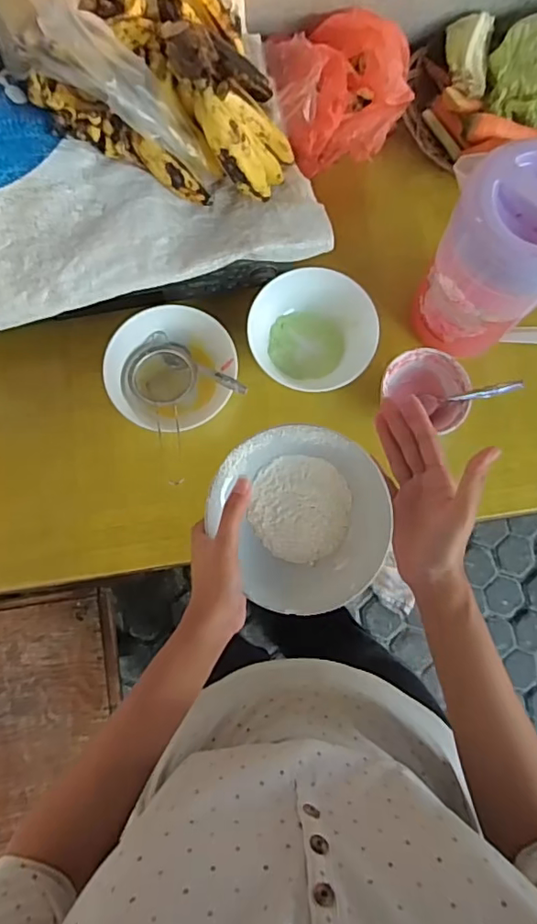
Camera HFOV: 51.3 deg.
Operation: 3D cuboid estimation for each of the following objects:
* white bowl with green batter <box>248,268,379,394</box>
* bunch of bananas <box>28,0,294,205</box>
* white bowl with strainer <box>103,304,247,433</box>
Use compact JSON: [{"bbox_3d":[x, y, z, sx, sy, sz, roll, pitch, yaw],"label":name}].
[{"bbox_3d":[0.049,-0.149,0.654,0.149,0.051,0.135,1,81,-1],"label":"white bowl with green batter"},{"bbox_3d":[-0.077,-0.355,0.538,0.208,0.105,0.211,0,81,-1],"label":"bunch of bananas"},{"bbox_3d":[-0.112,-0.107,0.645,0.139,0.056,0.135,0,81,-1],"label":"white bowl with strainer"}]

